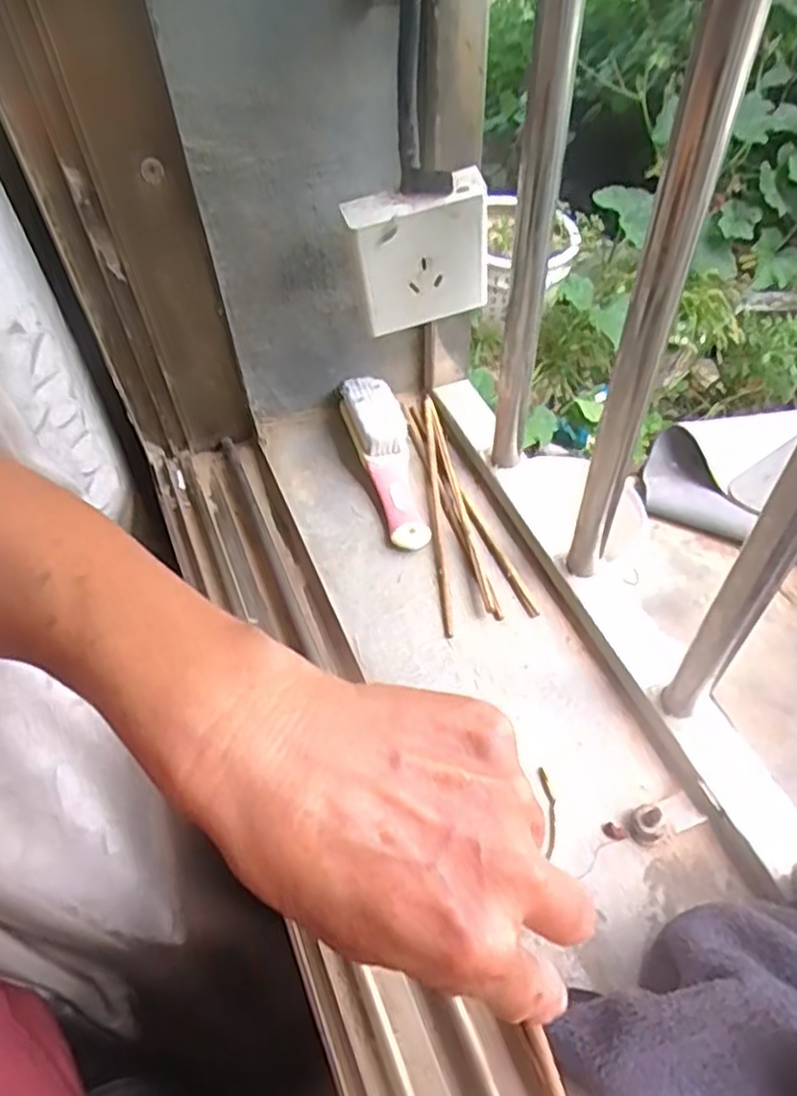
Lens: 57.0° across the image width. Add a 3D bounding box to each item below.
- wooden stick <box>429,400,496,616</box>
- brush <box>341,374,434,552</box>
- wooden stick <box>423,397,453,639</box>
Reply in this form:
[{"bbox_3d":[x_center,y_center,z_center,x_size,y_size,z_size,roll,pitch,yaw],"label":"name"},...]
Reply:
[{"bbox_3d":[0.044,-0.039,0.548,0.008,0.009,0.207,-9,52,-4],"label":"wooden stick"},{"bbox_3d":[-0.012,-0.070,0.552,0.044,0.034,0.156,-10,53,-5],"label":"brush"},{"bbox_3d":[0.028,-0.032,0.543,0.007,0.009,0.221,-3,52,1],"label":"wooden stick"}]

